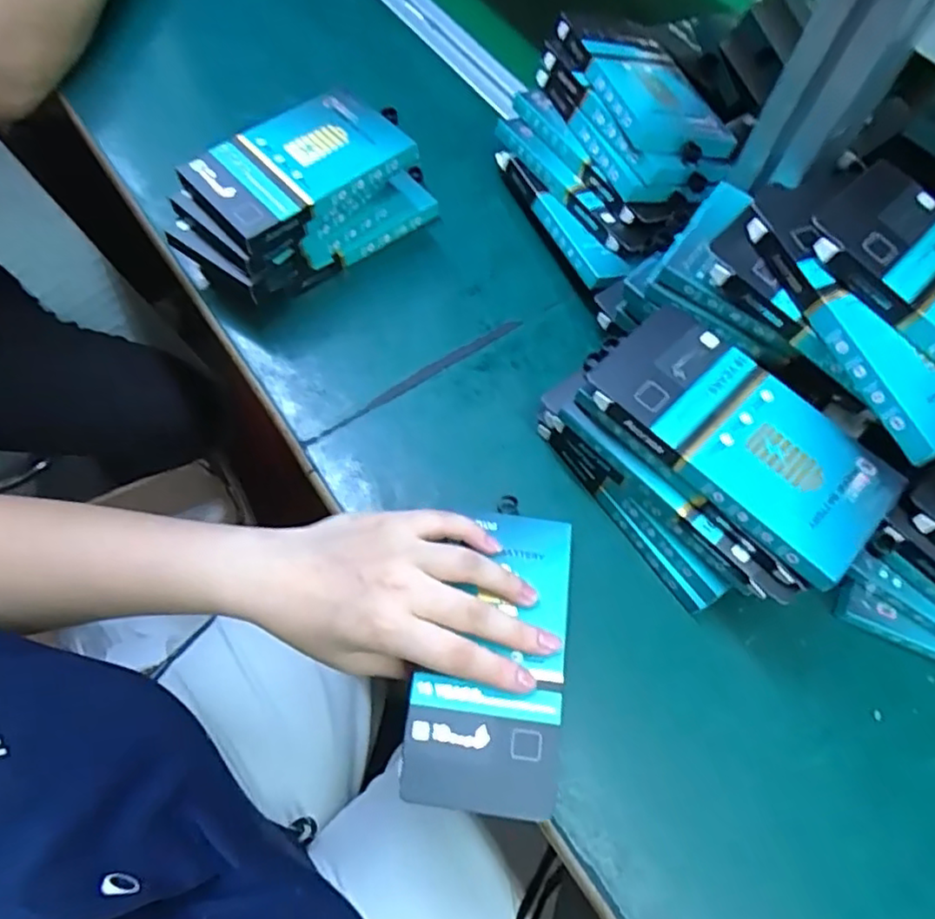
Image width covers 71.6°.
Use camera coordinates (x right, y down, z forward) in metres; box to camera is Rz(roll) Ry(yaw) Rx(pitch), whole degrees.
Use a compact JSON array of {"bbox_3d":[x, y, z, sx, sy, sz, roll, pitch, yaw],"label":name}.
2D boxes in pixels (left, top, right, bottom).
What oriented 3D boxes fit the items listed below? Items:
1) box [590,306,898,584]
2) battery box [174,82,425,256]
[{"bbox_3d":[0.140,-0.015,0.332,0.151,0.010,0.078,42,69,15],"label":"box"},{"bbox_3d":[-0.109,-0.191,0.418,0.129,0.017,0.080,-40,73,-19],"label":"battery box"}]

